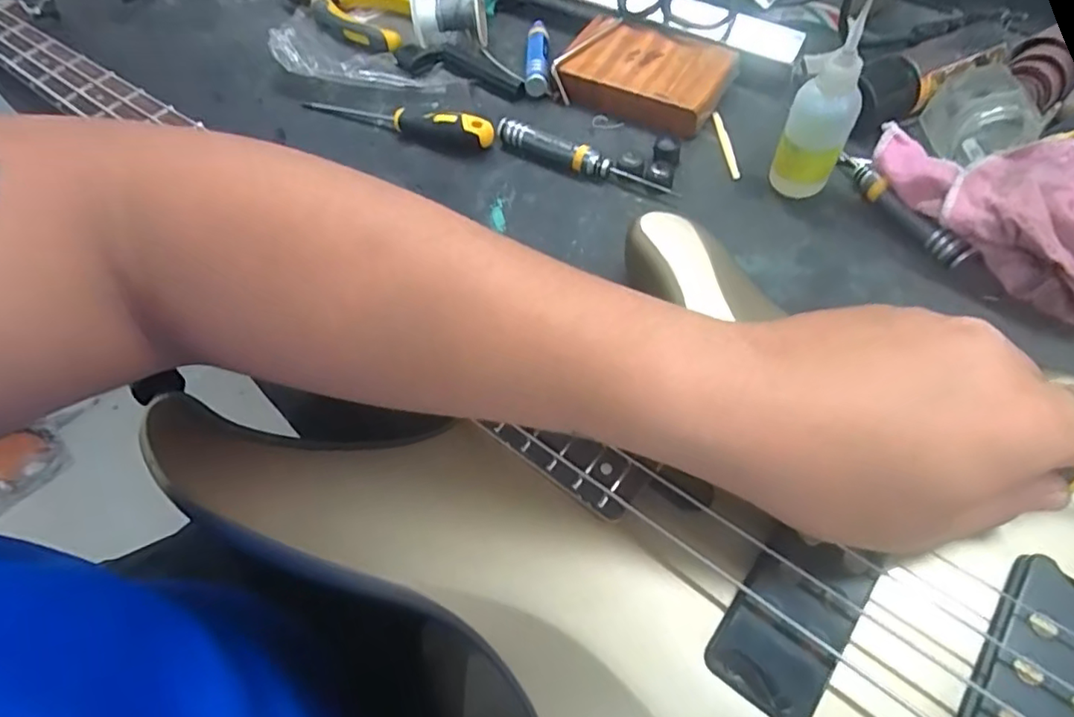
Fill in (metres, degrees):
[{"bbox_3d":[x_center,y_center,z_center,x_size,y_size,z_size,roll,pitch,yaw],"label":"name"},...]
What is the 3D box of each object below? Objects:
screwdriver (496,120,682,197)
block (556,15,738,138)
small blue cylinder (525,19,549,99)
[{"bbox_3d":[0.032,-0.140,0.410,0.136,0.019,0.013,27,65,20],"label":"screwdriver"},{"bbox_3d":[0.082,-0.217,0.445,0.120,0.031,0.077,27,65,20],"label":"block"},{"bbox_3d":[0.001,-0.247,0.478,0.018,0.020,0.085,-1,58,4],"label":"small blue cylinder"}]

